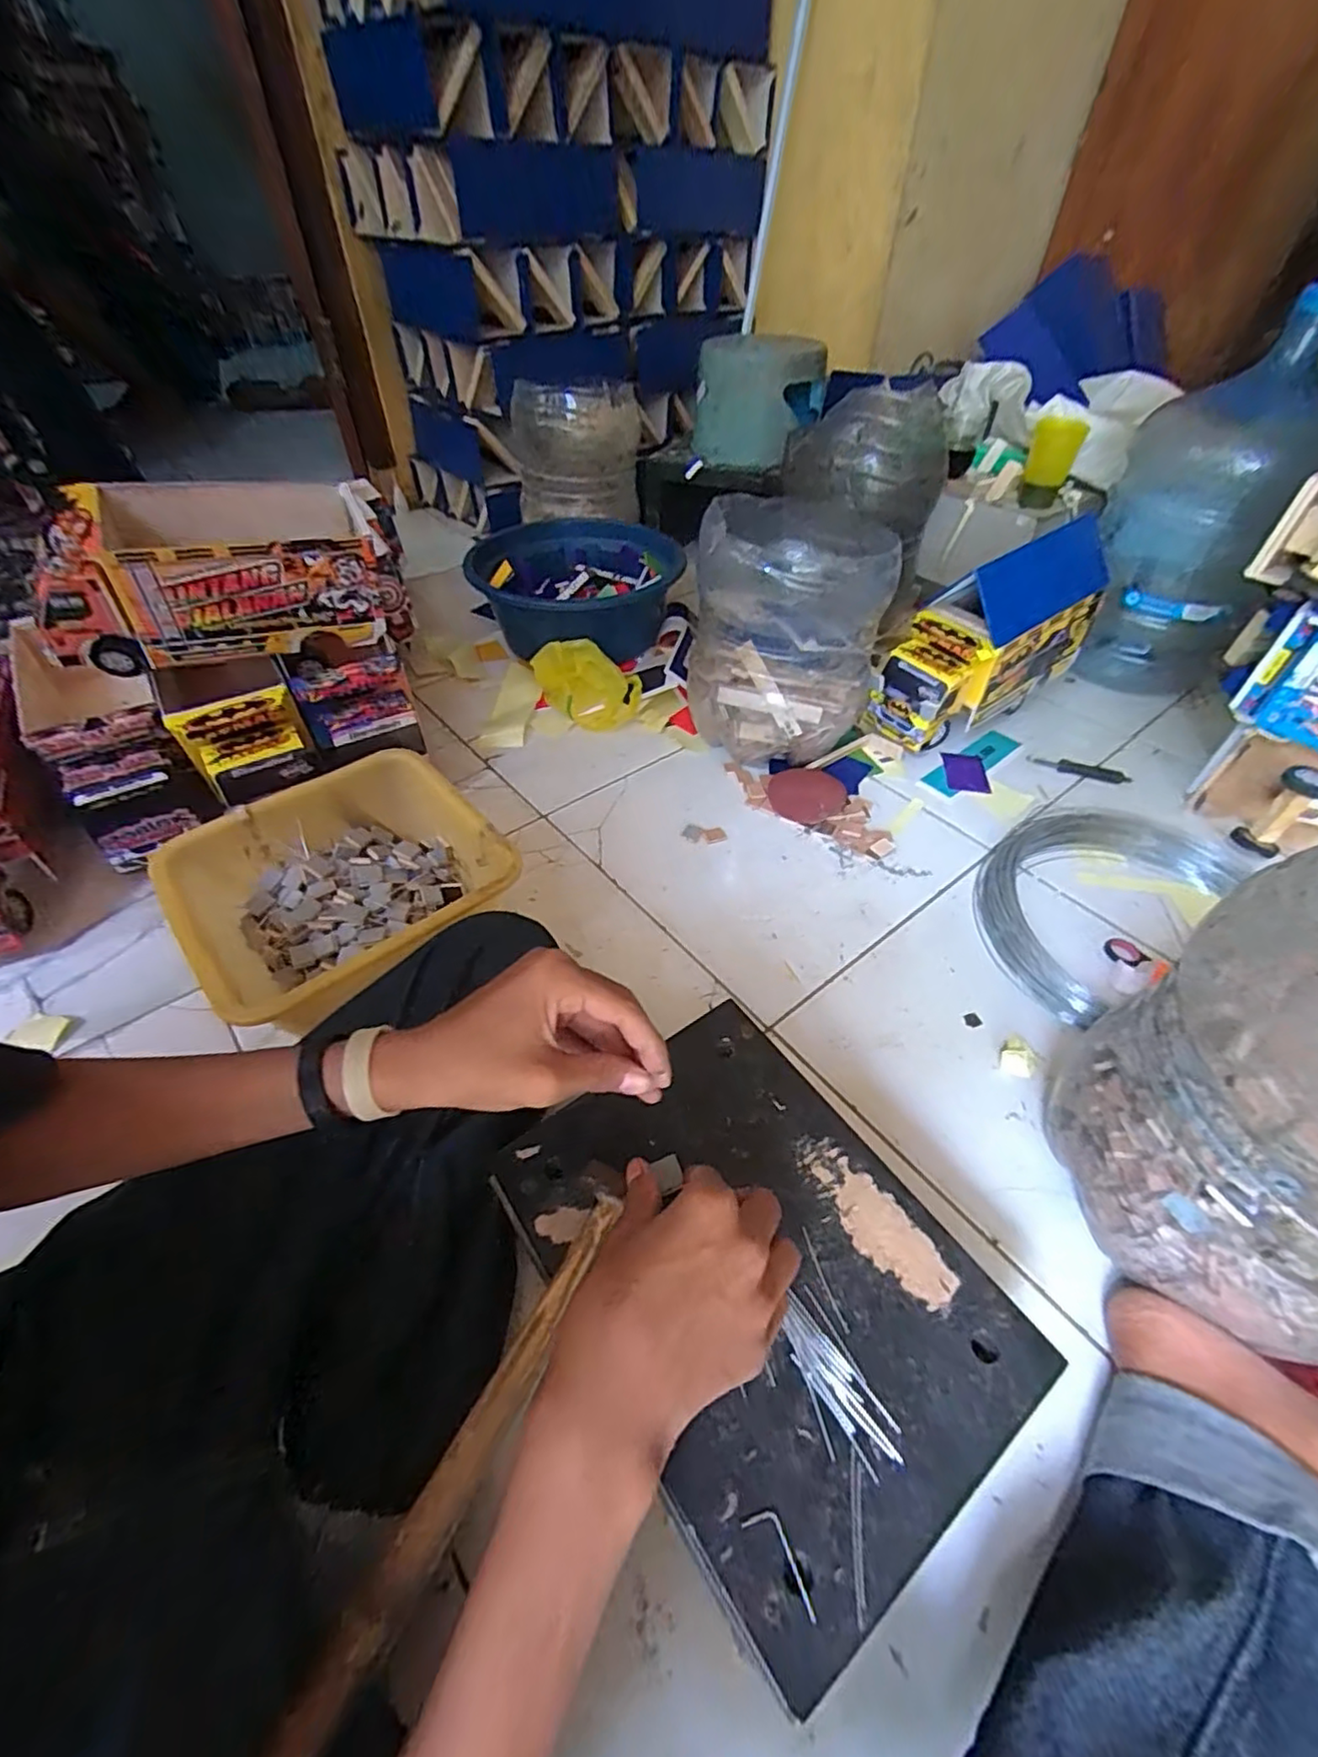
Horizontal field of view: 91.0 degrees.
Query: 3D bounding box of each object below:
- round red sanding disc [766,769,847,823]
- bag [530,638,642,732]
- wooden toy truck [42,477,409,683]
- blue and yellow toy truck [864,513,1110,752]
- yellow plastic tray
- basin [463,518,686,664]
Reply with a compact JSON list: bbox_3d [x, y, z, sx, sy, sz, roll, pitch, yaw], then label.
[{"bbox_3d":[0.191,-0.108,0.835,0.092,0.005,0.093,-7,55,10],"label":"round red sanding disc"},{"bbox_3d":[-0.108,-0.280,0.954,0.159,0.100,0.081,3,47,2],"label":"bag"},{"bbox_3d":[-0.492,-0.342,0.729,0.334,0.157,0.138,-14,48,-13],"label":"wooden toy truck"},{"bbox_3d":[0.457,-0.324,0.898,0.314,0.242,0.111,-22,51,-20],"label":"blue and yellow toy truck"},{"bbox_3d":[-0.302,0.024,0.648,0.271,0.124,0.273,-34,56,-28],"label":"yellow plastic tray"},{"bbox_3d":[-0.117,-0.511,1.131,0.376,0.117,0.376,0,47,0],"label":"basin"}]

